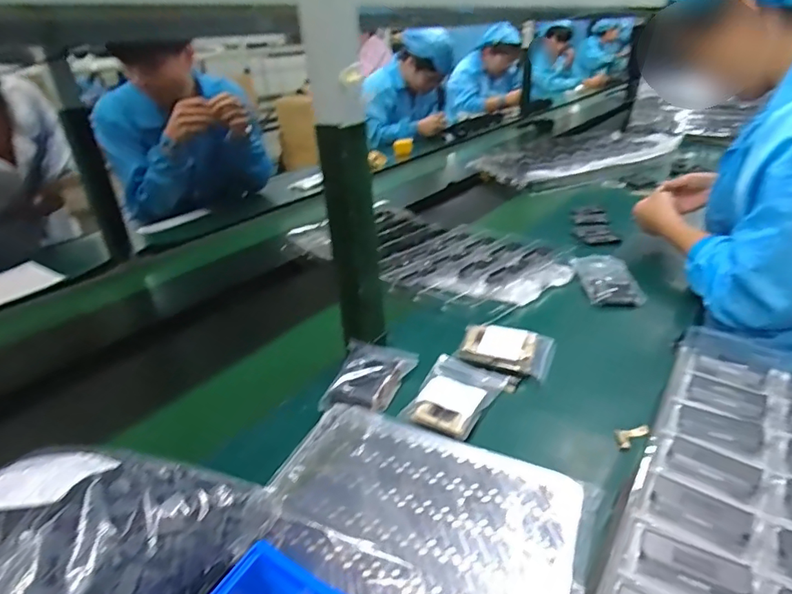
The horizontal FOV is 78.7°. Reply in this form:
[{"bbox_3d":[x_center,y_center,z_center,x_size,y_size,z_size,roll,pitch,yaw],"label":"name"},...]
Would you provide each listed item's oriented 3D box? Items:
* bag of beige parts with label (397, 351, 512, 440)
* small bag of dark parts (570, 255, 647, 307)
[{"bbox_3d":[0.068,0.111,0.555,0.086,0.018,0.128,11,32,27],"label":"bag of beige parts with label"},{"bbox_3d":[0.343,-0.036,0.795,0.083,0.030,0.151,-4,28,2],"label":"small bag of dark parts"}]

